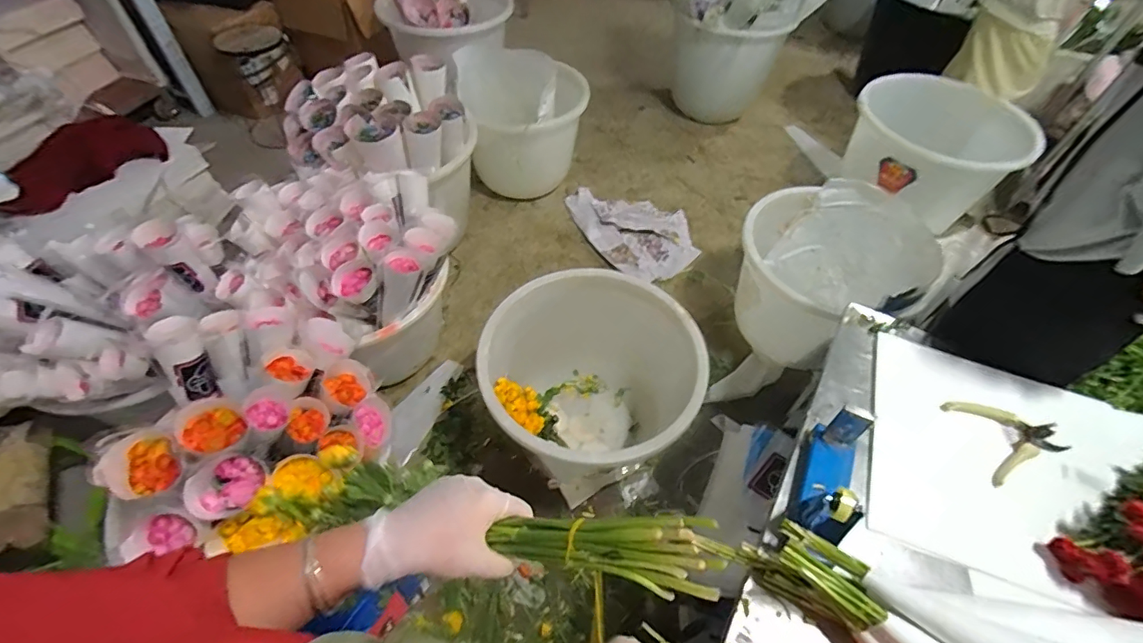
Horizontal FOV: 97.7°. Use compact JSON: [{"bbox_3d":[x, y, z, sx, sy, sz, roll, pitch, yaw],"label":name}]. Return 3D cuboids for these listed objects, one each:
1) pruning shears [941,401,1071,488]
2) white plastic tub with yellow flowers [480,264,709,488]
[{"bbox_3d":[0.698,0.179,0.788,0.154,0.020,0.132,-6,53,-7],"label":"pruning shears"},{"bbox_3d":[0.056,0.190,1.447,0.549,0.446,0.572,1,53,-1],"label":"white plastic tub with yellow flowers"}]

